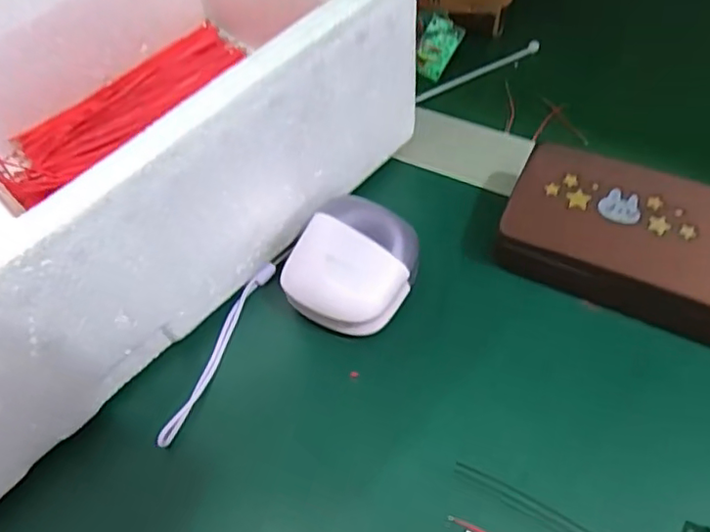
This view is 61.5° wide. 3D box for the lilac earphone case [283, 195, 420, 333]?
[{"bbox_3d":[0.002,0.001,0.279,0.052,0.034,0.063,29,64,22],"label":"lilac earphone case"}]

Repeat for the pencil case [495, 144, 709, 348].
[{"bbox_3d":[0.143,-0.002,0.266,0.152,0.040,0.062,24,63,18],"label":"pencil case"}]

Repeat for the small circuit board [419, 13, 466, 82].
[{"bbox_3d":[0.052,-0.141,0.384,0.025,0.004,0.038,35,101,22],"label":"small circuit board"}]

